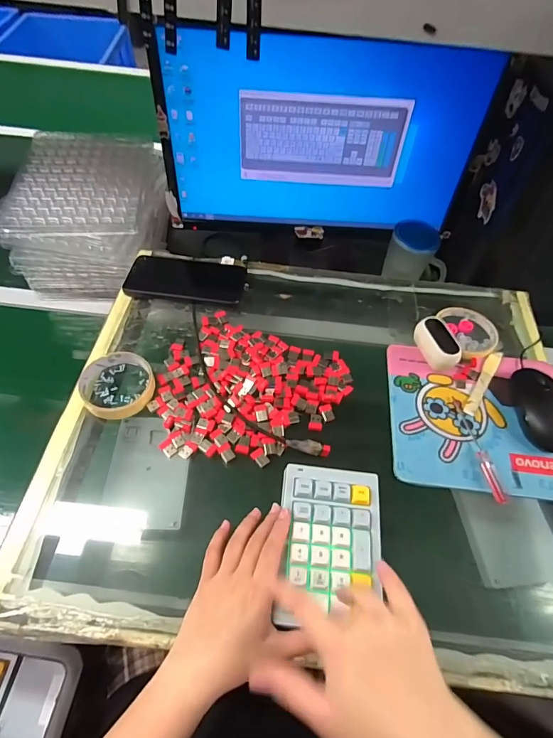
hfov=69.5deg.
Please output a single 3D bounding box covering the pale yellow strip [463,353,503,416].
[{"bbox_3d":[0.263,0.016,0.506,0.016,0.009,0.107,31,59,16],"label":"pale yellow strip"}]

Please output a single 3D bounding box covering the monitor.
[{"bbox_3d":[0.063,-0.352,0.647,0.483,0.277,0.067,1,56,-3],"label":"monitor"}]

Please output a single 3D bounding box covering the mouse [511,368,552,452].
[{"bbox_3d":[0.314,0.045,0.473,0.050,0.036,0.105,-1,56,-4],"label":"mouse"}]

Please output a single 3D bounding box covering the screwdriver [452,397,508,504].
[{"bbox_3d":[0.227,0.088,0.450,0.016,0.010,0.126,-6,56,-8],"label":"screwdriver"}]

